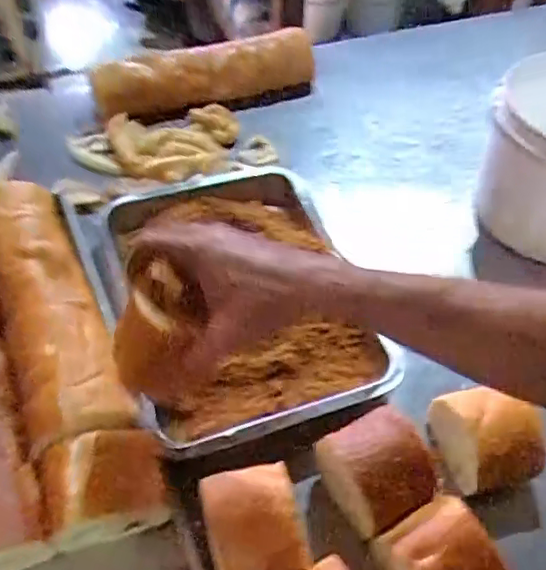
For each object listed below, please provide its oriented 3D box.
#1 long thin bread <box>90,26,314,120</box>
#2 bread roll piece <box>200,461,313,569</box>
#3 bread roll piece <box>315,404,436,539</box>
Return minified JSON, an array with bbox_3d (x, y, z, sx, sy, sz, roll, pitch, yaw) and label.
[{"bbox_3d":[-0.105,-0.316,0.909,0.321,0.088,0.089,-15,53,-13],"label":"long thin bread"},{"bbox_3d":[-0.016,0.189,0.481,0.072,0.050,0.088,-12,53,-11],"label":"bread roll piece"},{"bbox_3d":[0.088,0.155,0.512,0.079,0.050,0.088,-21,55,-18],"label":"bread roll piece"}]

